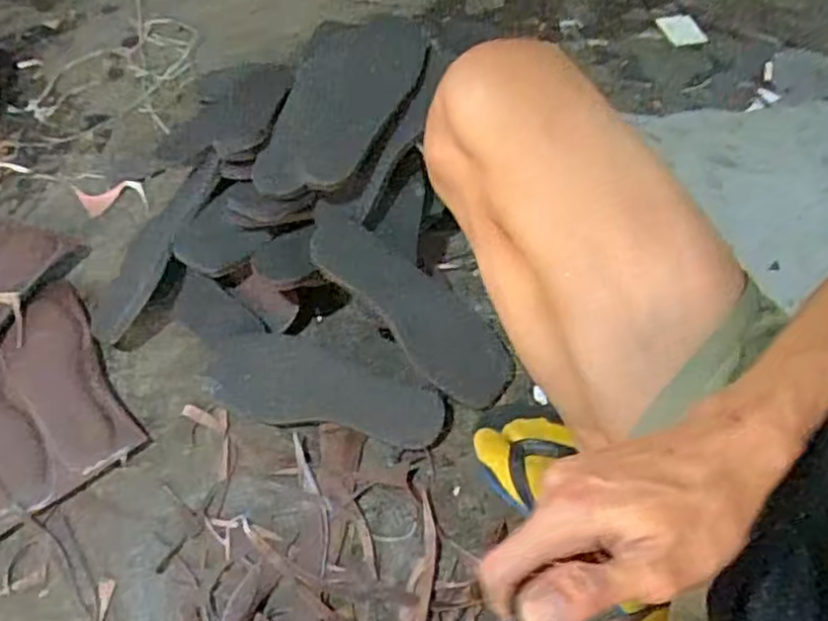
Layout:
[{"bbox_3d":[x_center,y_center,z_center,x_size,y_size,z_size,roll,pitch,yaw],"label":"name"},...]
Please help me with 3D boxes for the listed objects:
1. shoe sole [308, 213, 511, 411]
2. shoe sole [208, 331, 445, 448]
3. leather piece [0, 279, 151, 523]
[{"bbox_3d":[-0.002,-0.006,0.785,0.276,0.031,0.109,42,63,-2],"label":"shoe sole"},{"bbox_3d":[-0.098,0.084,0.742,0.259,0.019,0.094,10,55,8],"label":"shoe sole"},{"bbox_3d":[-0.437,0.098,0.765,0.185,0.025,0.265,-30,59,-18],"label":"leather piece"}]

